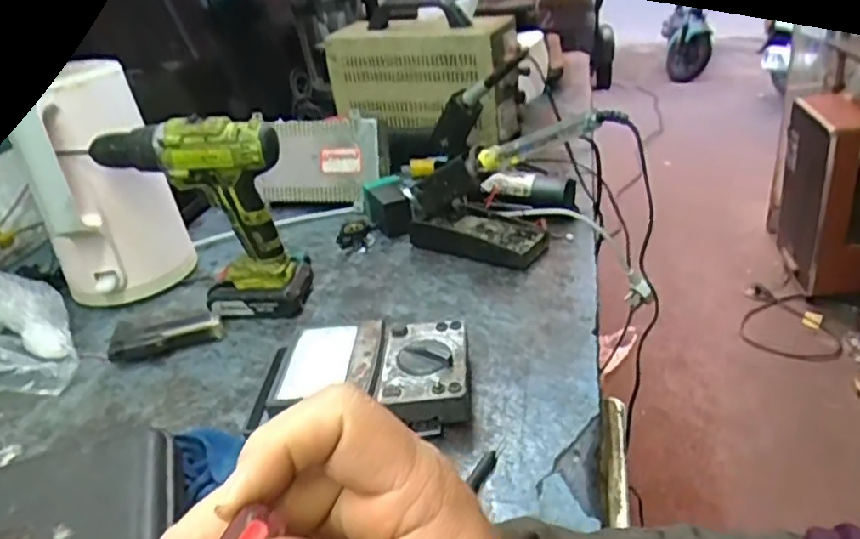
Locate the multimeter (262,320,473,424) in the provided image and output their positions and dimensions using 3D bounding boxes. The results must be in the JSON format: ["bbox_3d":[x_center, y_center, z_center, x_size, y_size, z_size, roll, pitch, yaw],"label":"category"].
[{"bbox_3d":[-0.052,0.095,0.587,0.177,0.048,0.111,-3,31,6],"label":"multimeter"}]

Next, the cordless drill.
[{"bbox_3d":[-0.242,-0.052,0.707,0.193,0.222,0.067,-3,31,6],"label":"cordless drill"}]

